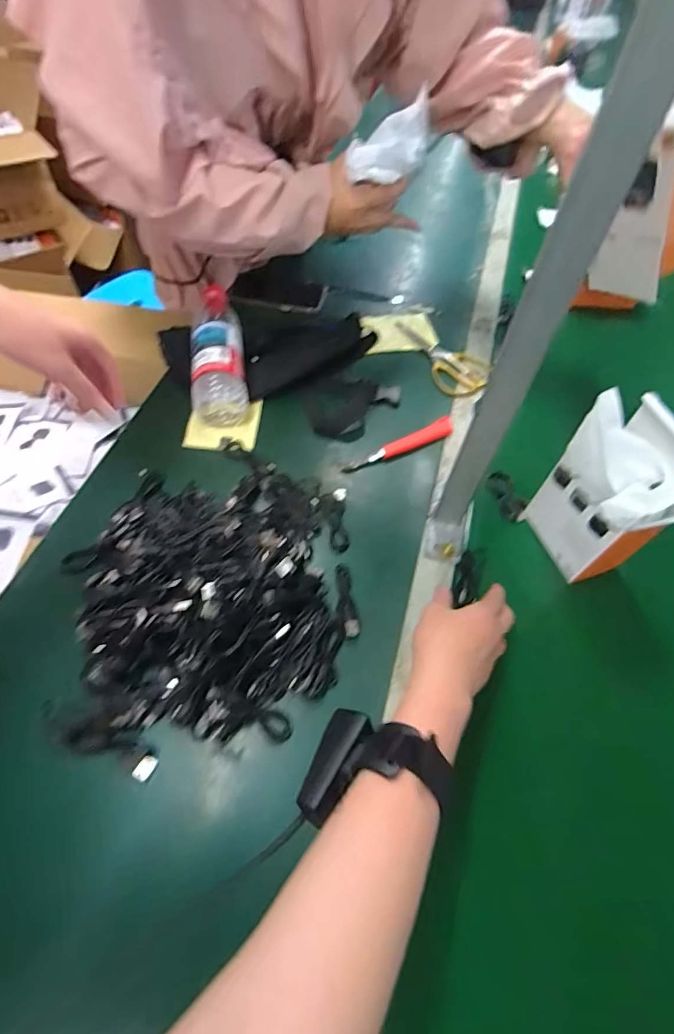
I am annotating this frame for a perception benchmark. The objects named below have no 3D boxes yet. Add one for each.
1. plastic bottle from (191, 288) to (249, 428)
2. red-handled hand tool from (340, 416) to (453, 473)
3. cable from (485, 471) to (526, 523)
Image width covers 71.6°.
[{"bbox_3d":[-0.159,-0.225,0.629,0.071,0.063,0.216,-3,58,-7],"label":"plastic bottle"},{"bbox_3d":[0.081,-0.088,0.588,0.160,0.014,0.026,-26,63,-20],"label":"red-handled hand tool"},{"bbox_3d":[0.204,-0.025,0.570,0.028,0.017,0.067,-11,59,-12],"label":"cable"}]

